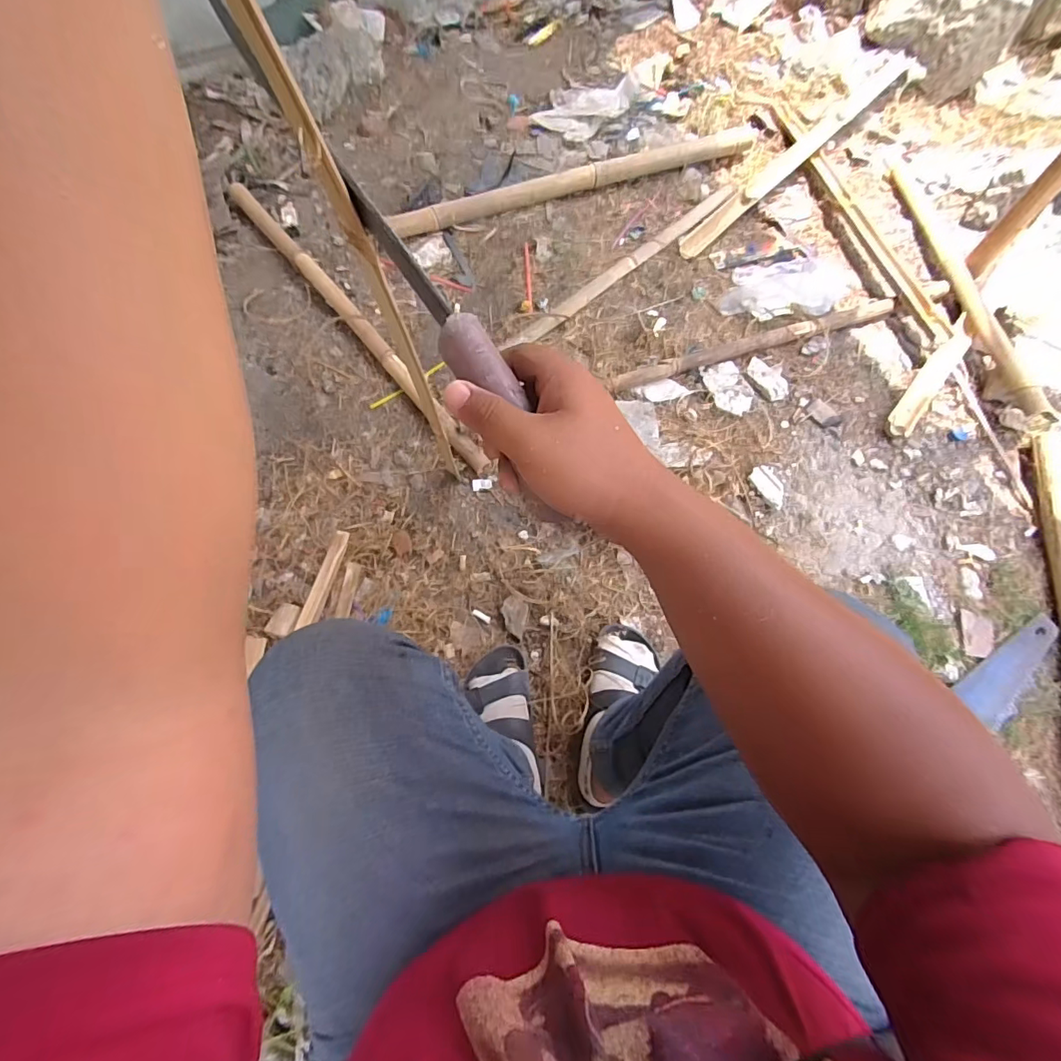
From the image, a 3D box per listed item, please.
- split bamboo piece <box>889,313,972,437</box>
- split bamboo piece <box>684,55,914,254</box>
[{"bbox_3d":[0.782,-0.300,0.978,0.049,0.024,0.319,37,76,13],"label":"split bamboo piece"},{"bbox_3d":[0.638,-0.901,1.199,0.859,0.030,0.060,-43,75,-12],"label":"split bamboo piece"}]

